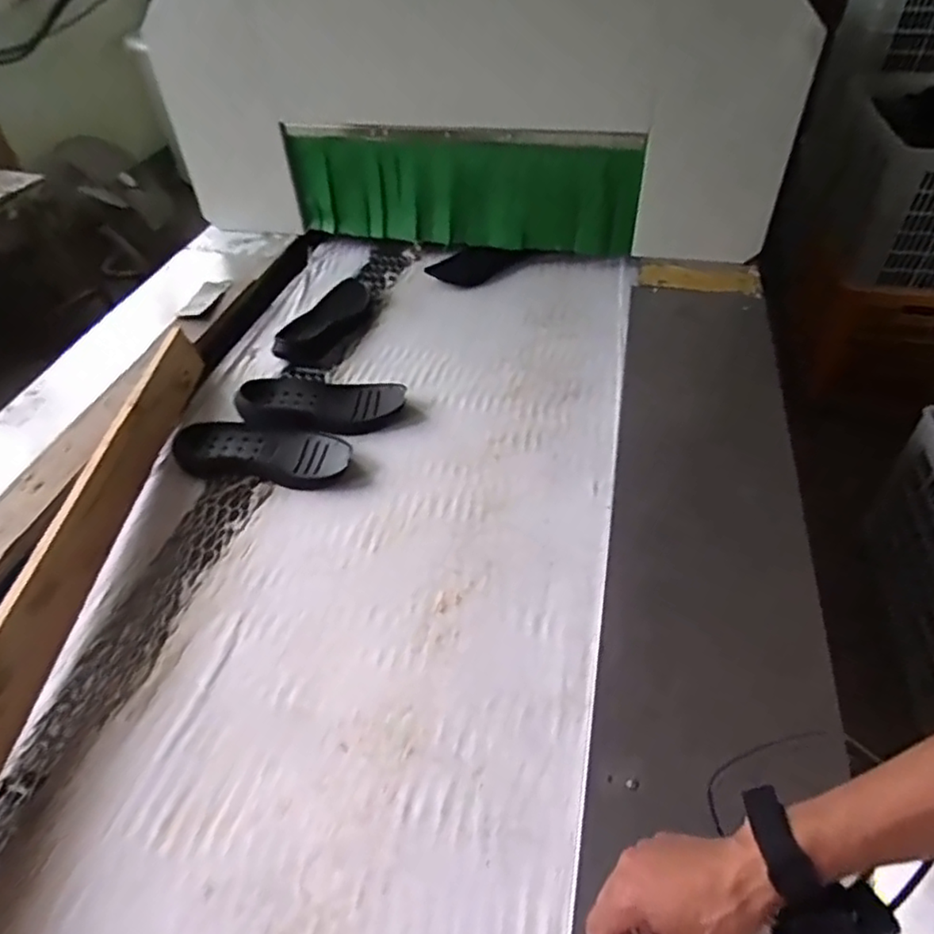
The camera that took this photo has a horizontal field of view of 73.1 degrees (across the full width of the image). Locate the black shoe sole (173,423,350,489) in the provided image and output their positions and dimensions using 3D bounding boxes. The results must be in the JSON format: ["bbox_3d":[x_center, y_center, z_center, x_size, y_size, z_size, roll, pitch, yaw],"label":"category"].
[{"bbox_3d":[-0.338,-0.023,1.052,0.286,0.039,0.108,6,41,8],"label":"black shoe sole"}]

